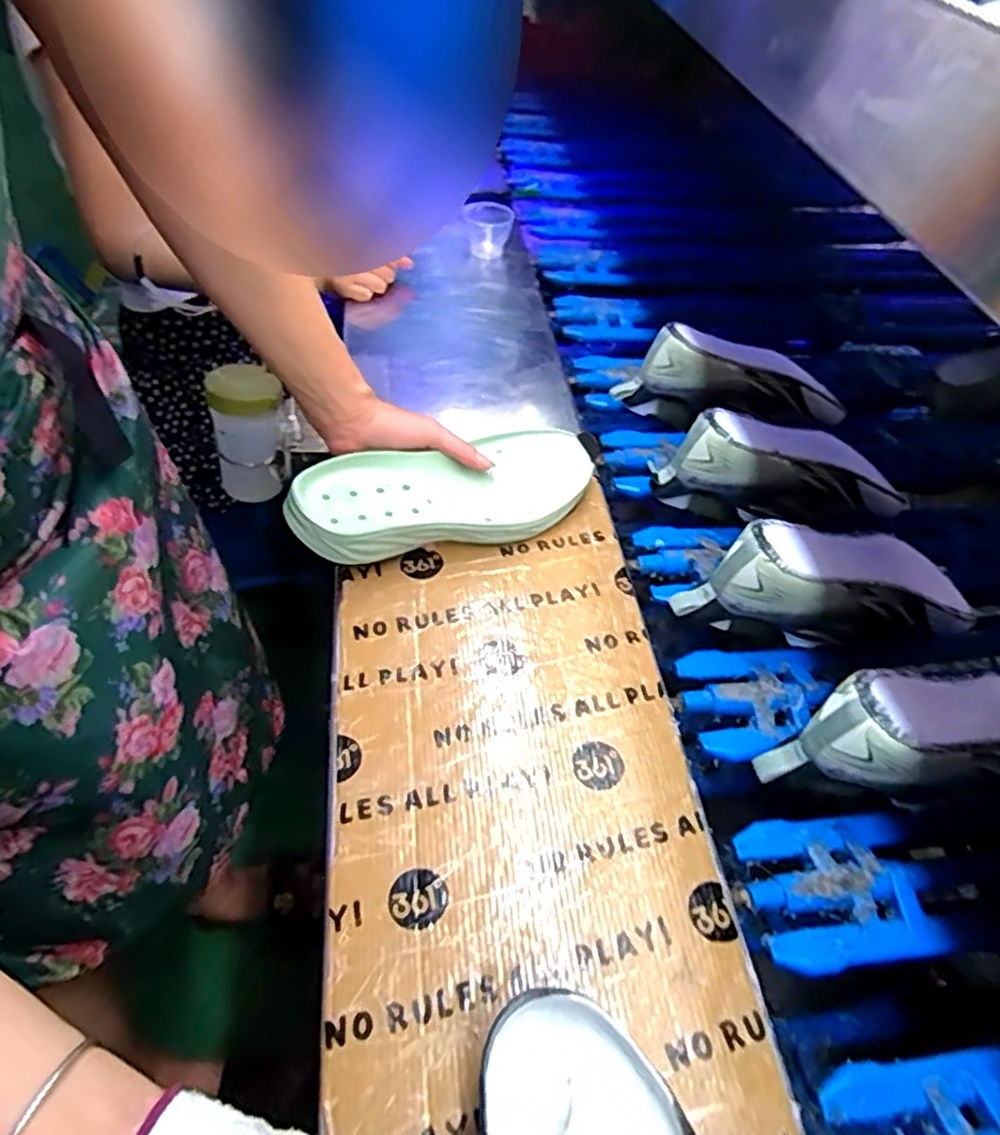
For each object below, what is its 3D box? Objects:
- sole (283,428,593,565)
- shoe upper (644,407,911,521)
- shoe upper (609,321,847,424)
[{"bbox_3d":[-0.040,-0.059,0.569,0.251,0.039,0.093,-14,51,-25],"label":"sole"},{"bbox_3d":[0.256,-0.091,0.643,0.220,0.081,0.072,-4,49,-7],"label":"shoe upper"},{"bbox_3d":[0.241,-0.207,0.746,0.227,0.086,0.082,1,49,-3],"label":"shoe upper"}]

